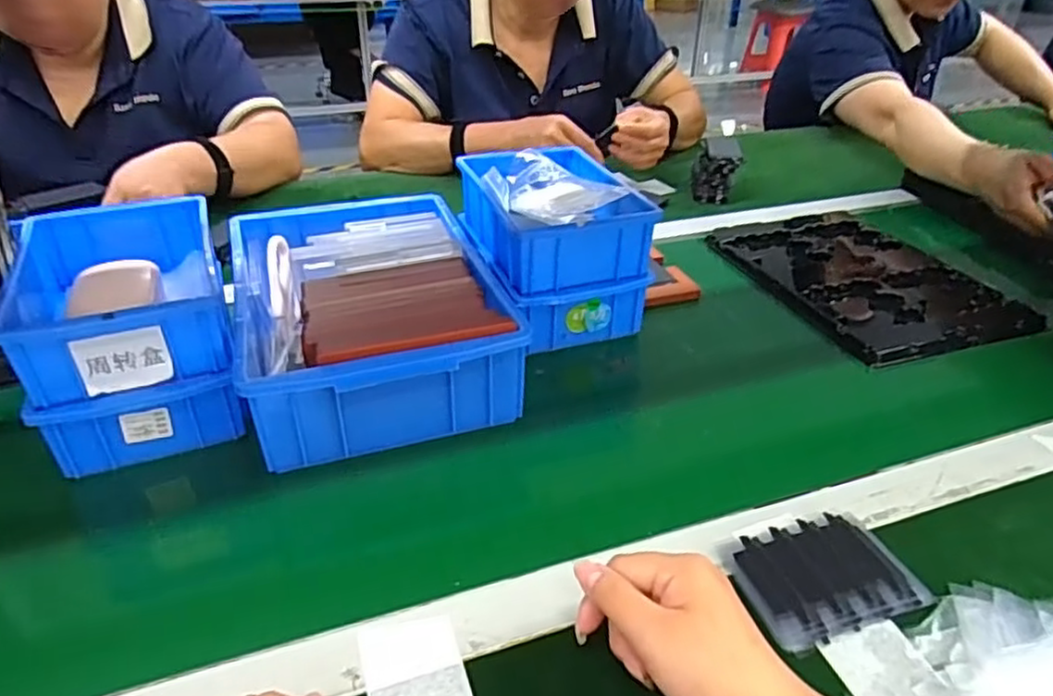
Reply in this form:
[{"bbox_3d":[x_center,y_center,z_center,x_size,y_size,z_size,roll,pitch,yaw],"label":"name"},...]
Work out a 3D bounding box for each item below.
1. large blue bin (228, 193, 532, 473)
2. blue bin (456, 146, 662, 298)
[{"bbox_3d":[-0.136,-0.038,0.601,0.194,0.079,0.288,-11,35,-17],"label":"large blue bin"},{"bbox_3d":[0.023,-0.128,0.656,0.128,0.058,0.182,-11,35,-17],"label":"blue bin"}]

